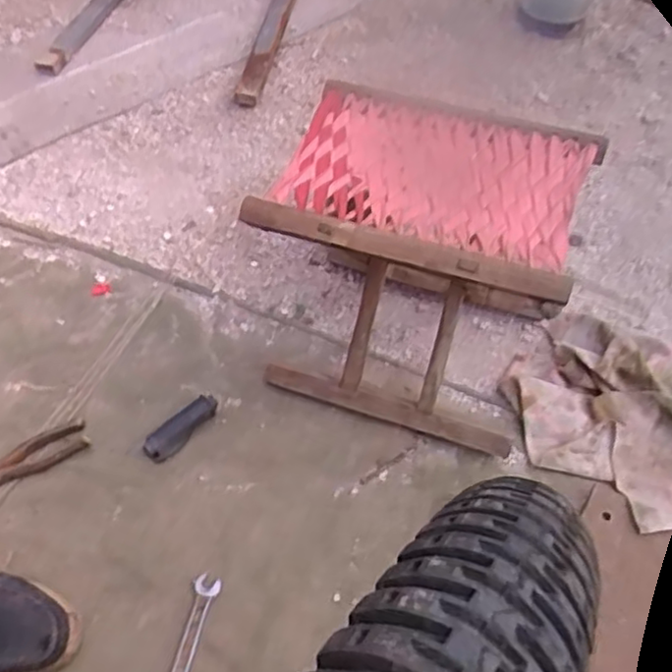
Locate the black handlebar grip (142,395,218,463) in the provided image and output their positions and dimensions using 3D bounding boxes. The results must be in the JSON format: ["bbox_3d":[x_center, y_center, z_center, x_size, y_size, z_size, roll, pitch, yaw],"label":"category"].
[{"bbox_3d":[-0.191,0.112,0.863,0.037,0.024,0.100,35,63,20],"label":"black handlebar grip"}]

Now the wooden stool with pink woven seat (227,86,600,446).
[{"bbox_3d":[0.088,-0.071,0.817,0.309,0.324,0.244,18,58,11],"label":"wooden stool with pink woven seat"}]

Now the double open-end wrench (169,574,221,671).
[{"bbox_3d":[-0.158,0.326,0.731,0.028,0.004,0.150,12,57,7],"label":"double open-end wrench"}]

